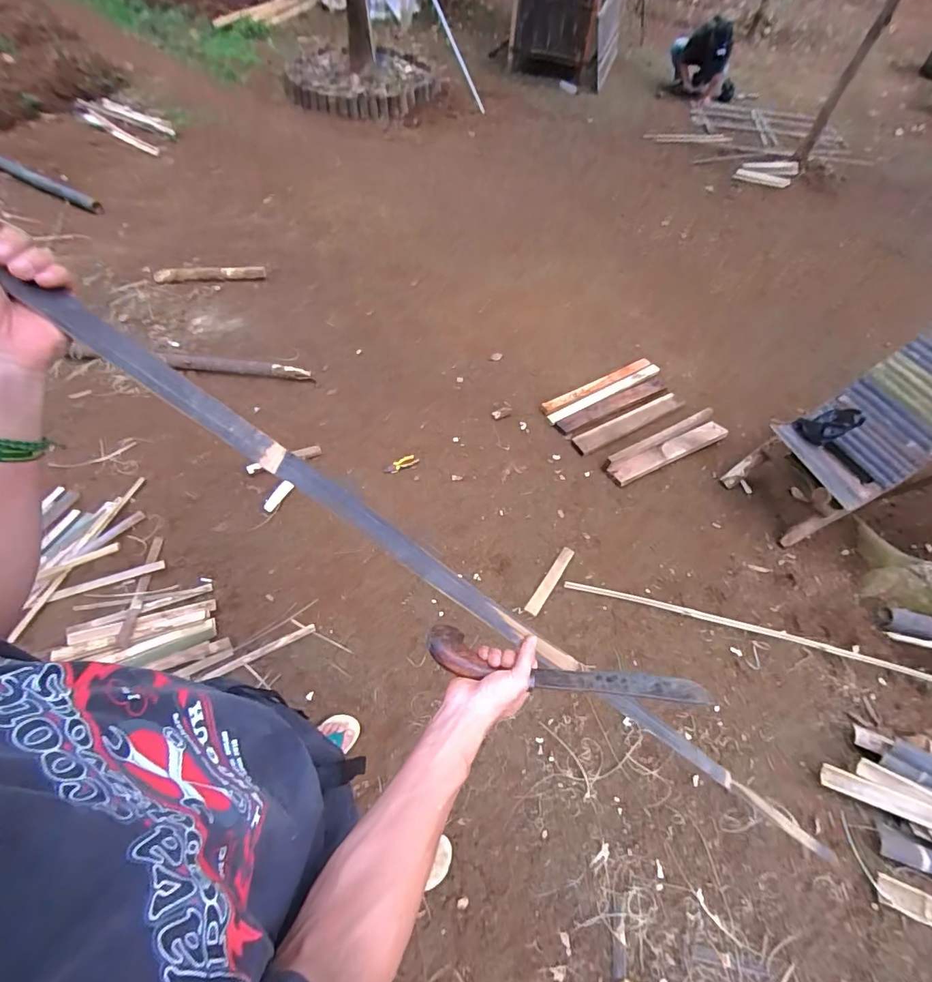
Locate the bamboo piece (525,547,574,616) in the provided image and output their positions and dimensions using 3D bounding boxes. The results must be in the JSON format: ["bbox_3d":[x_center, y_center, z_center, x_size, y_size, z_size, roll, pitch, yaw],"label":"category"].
[{"bbox_3d":[0.319,0.336,1.740,0.043,0.007,0.323,32,59,15],"label":"bamboo piece"}]

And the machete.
[{"bbox_3d":[0.136,0.232,0.593,0.373,0.024,0.058,13,52,-7],"label":"machete"}]

